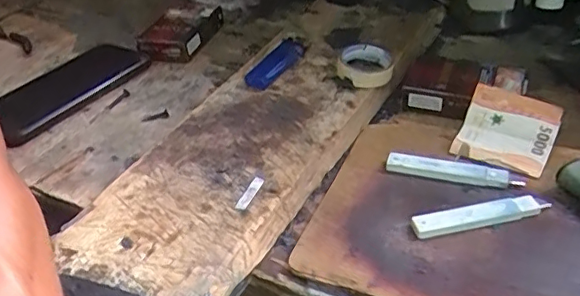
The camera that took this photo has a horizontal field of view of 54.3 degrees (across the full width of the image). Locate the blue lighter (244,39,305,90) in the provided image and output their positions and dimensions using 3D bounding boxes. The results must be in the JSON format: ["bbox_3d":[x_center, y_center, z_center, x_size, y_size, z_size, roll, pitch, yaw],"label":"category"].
[{"bbox_3d":[-0.013,-0.078,0.519,0.027,0.012,0.077,16,42,27],"label":"blue lighter"}]

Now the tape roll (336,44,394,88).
[{"bbox_3d":[0.065,-0.072,0.490,0.048,0.015,0.056,5,38,14],"label":"tape roll"}]

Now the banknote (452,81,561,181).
[{"bbox_3d":[0.161,-0.014,0.423,0.065,0.030,0.060,18,43,29],"label":"banknote"}]

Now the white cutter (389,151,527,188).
[{"bbox_3d":[0.116,0.016,0.402,0.094,0.014,0.017,7,39,18],"label":"white cutter"}]

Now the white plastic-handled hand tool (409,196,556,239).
[{"bbox_3d":[0.124,0.043,0.366,0.090,0.011,0.015,-12,37,-8],"label":"white plastic-handled hand tool"}]

